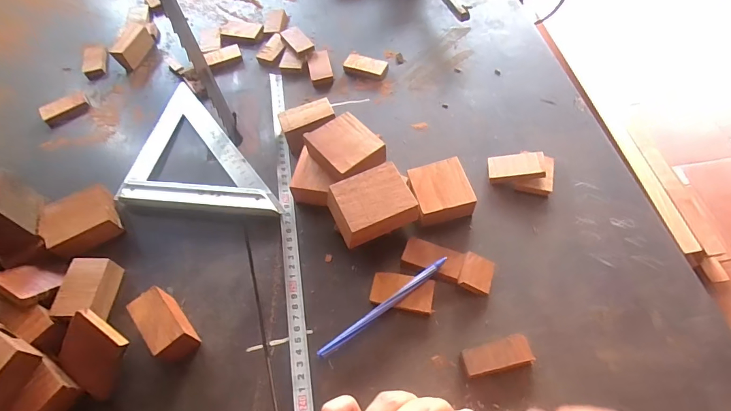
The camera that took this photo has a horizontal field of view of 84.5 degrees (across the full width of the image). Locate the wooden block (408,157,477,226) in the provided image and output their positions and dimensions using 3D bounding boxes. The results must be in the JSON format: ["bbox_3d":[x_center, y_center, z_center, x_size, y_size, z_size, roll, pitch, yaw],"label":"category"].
[{"bbox_3d":[0.075,-0.013,0.403,0.054,0.026,0.056,-14,58,-5],"label":"wooden block"}]

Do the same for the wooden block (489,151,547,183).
[{"bbox_3d":[0.156,-0.040,0.415,0.054,0.011,0.029,-4,59,19],"label":"wooden block"}]

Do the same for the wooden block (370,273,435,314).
[{"bbox_3d":[0.033,0.078,0.363,0.055,0.008,0.032,8,59,9],"label":"wooden block"}]

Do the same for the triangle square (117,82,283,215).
[{"bbox_3d":[-0.169,-0.070,0.467,0.180,0.012,0.173,5,59,7],"label":"triangle square"}]

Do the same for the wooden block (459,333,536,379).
[{"bbox_3d":[0.106,0.123,0.328,0.057,0.012,0.022,-15,58,-5],"label":"wooden block"}]

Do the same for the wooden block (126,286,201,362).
[{"bbox_3d":[-0.172,0.103,0.346,0.028,0.036,0.060,-38,63,-18],"label":"wooden block"}]

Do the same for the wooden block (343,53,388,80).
[{"bbox_3d":[0.001,-0.181,0.523,0.055,0.010,0.031,17,61,14],"label":"wooden block"}]

